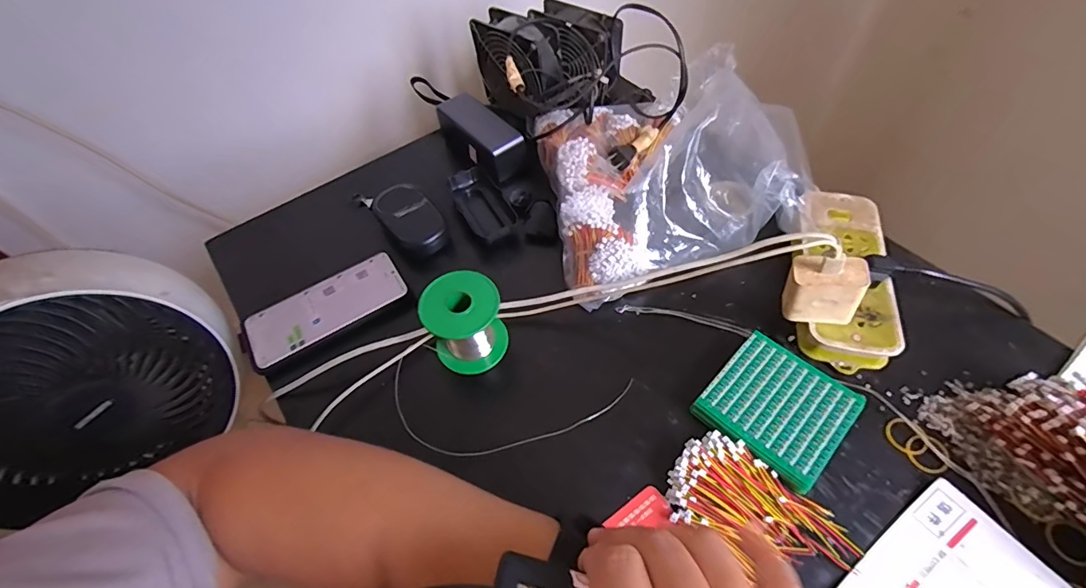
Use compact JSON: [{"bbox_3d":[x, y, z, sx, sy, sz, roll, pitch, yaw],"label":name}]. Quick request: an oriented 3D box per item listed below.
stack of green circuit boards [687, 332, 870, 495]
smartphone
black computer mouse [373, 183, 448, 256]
[{"bbox_3d":[0.197,0.096,0.400,0.101,0.021,0.101,-41,63,-21],"label":"stack of green circuit boards"},{"bbox_3d":[-0.218,0.013,0.470,0.154,0.004,0.065,-32,60,-17],"label":"smartphone"},{"bbox_3d":[-0.147,-0.080,0.531,0.058,0.035,0.100,-34,61,-18],"label":"black computer mouse"}]

